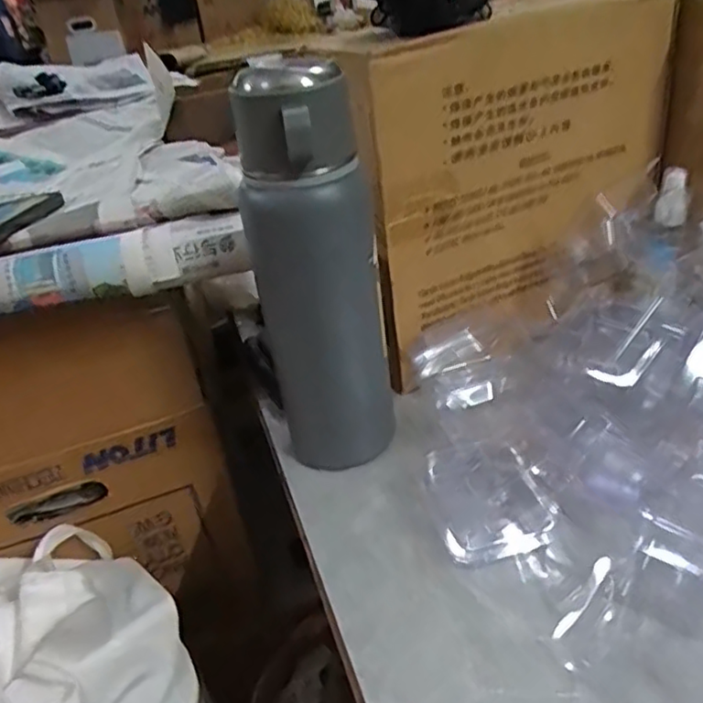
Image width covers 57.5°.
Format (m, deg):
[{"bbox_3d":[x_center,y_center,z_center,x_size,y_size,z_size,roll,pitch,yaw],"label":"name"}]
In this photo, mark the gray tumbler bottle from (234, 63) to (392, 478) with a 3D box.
[{"bbox_3d":[-0.025,-0.044,0.428,0.071,0.266,0.061,24,45,38],"label":"gray tumbler bottle"}]

